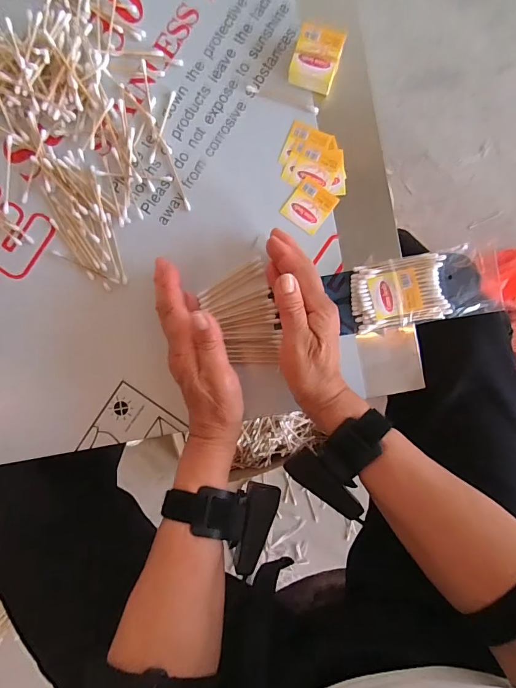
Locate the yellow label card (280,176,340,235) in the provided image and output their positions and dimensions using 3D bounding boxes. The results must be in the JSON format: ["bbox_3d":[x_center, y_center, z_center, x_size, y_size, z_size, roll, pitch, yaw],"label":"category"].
[{"bbox_3d":[0.050,-0.134,0.383,0.040,0.004,0.044,37,91,1],"label":"yellow label card"}]

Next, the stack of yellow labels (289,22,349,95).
[{"bbox_3d":[0.054,-0.261,0.370,0.041,0.027,0.050,17,91,1],"label":"stack of yellow labels"}]

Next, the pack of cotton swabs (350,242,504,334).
[{"bbox_3d":[0.156,-0.053,0.375,0.131,0.018,0.063,-10,90,2],"label":"pack of cotton swabs"}]

